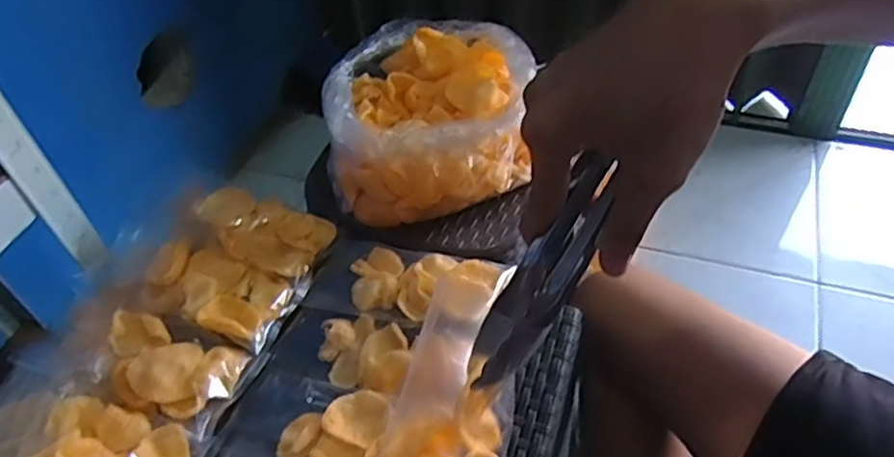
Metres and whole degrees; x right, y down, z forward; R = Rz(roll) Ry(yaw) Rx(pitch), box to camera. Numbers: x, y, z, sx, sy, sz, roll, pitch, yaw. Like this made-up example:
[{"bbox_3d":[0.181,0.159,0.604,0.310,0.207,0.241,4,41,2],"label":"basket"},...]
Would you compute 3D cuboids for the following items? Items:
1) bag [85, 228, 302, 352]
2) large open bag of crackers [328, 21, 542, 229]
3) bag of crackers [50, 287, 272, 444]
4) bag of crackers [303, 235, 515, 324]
[{"bbox_3d":[-0.236,0.055,0.629,0.181,0.031,0.084,21,51,3],"label":"bag"},{"bbox_3d":[-0.018,-0.120,0.702,0.199,0.114,0.225,-4,47,1],"label":"large open bag of crackers"},{"bbox_3d":[-0.261,0.111,0.580,0.182,0.034,0.086,15,50,18],"label":"bag of crackers"},{"bbox_3d":[-0.037,0.052,0.627,0.182,0.030,0.095,13,50,17],"label":"bag of crackers"}]

